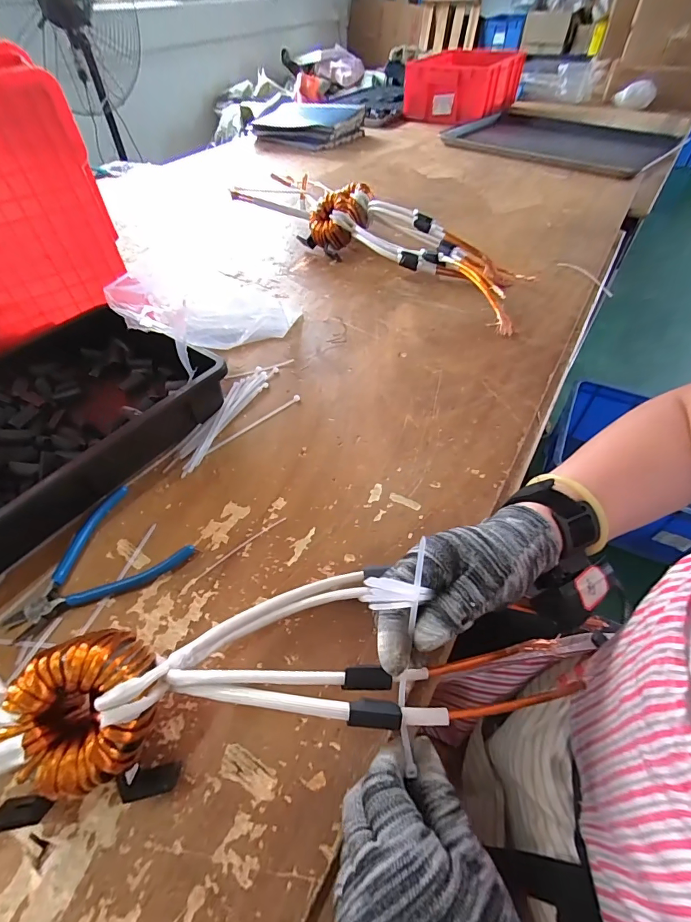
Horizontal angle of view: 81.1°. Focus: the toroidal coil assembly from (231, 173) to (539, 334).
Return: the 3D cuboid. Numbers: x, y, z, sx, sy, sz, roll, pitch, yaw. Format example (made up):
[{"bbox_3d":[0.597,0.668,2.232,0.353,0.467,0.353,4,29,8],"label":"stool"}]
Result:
[{"bbox_3d":[0.068,-0.401,0.727,0.581,0.088,0.210,34,58,27],"label":"toroidal coil assembly"}]

